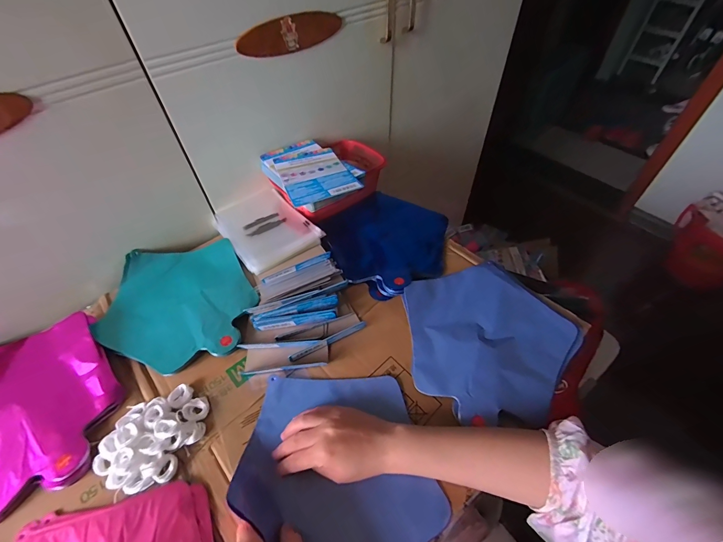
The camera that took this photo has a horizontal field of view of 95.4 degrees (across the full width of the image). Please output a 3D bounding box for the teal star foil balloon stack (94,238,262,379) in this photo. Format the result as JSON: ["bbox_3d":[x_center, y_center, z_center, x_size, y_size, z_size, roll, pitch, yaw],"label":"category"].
[{"bbox_3d":[-0.276,0.043,0.503,0.213,0.025,0.215,-11,51,-7],"label":"teal star foil balloon stack"}]

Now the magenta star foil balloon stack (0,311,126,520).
[{"bbox_3d":[-0.431,0.171,0.402,0.225,0.021,0.229,-25,50,-17],"label":"magenta star foil balloon stack"}]

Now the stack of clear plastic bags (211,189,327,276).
[{"bbox_3d":[-0.176,-0.083,0.599,0.137,0.021,0.185,-32,56,-22],"label":"stack of clear plastic bags"}]

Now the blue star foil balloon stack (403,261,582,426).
[{"bbox_3d":[0.180,0.089,0.460,0.246,0.032,0.223,-20,52,-14],"label":"blue star foil balloon stack"}]

